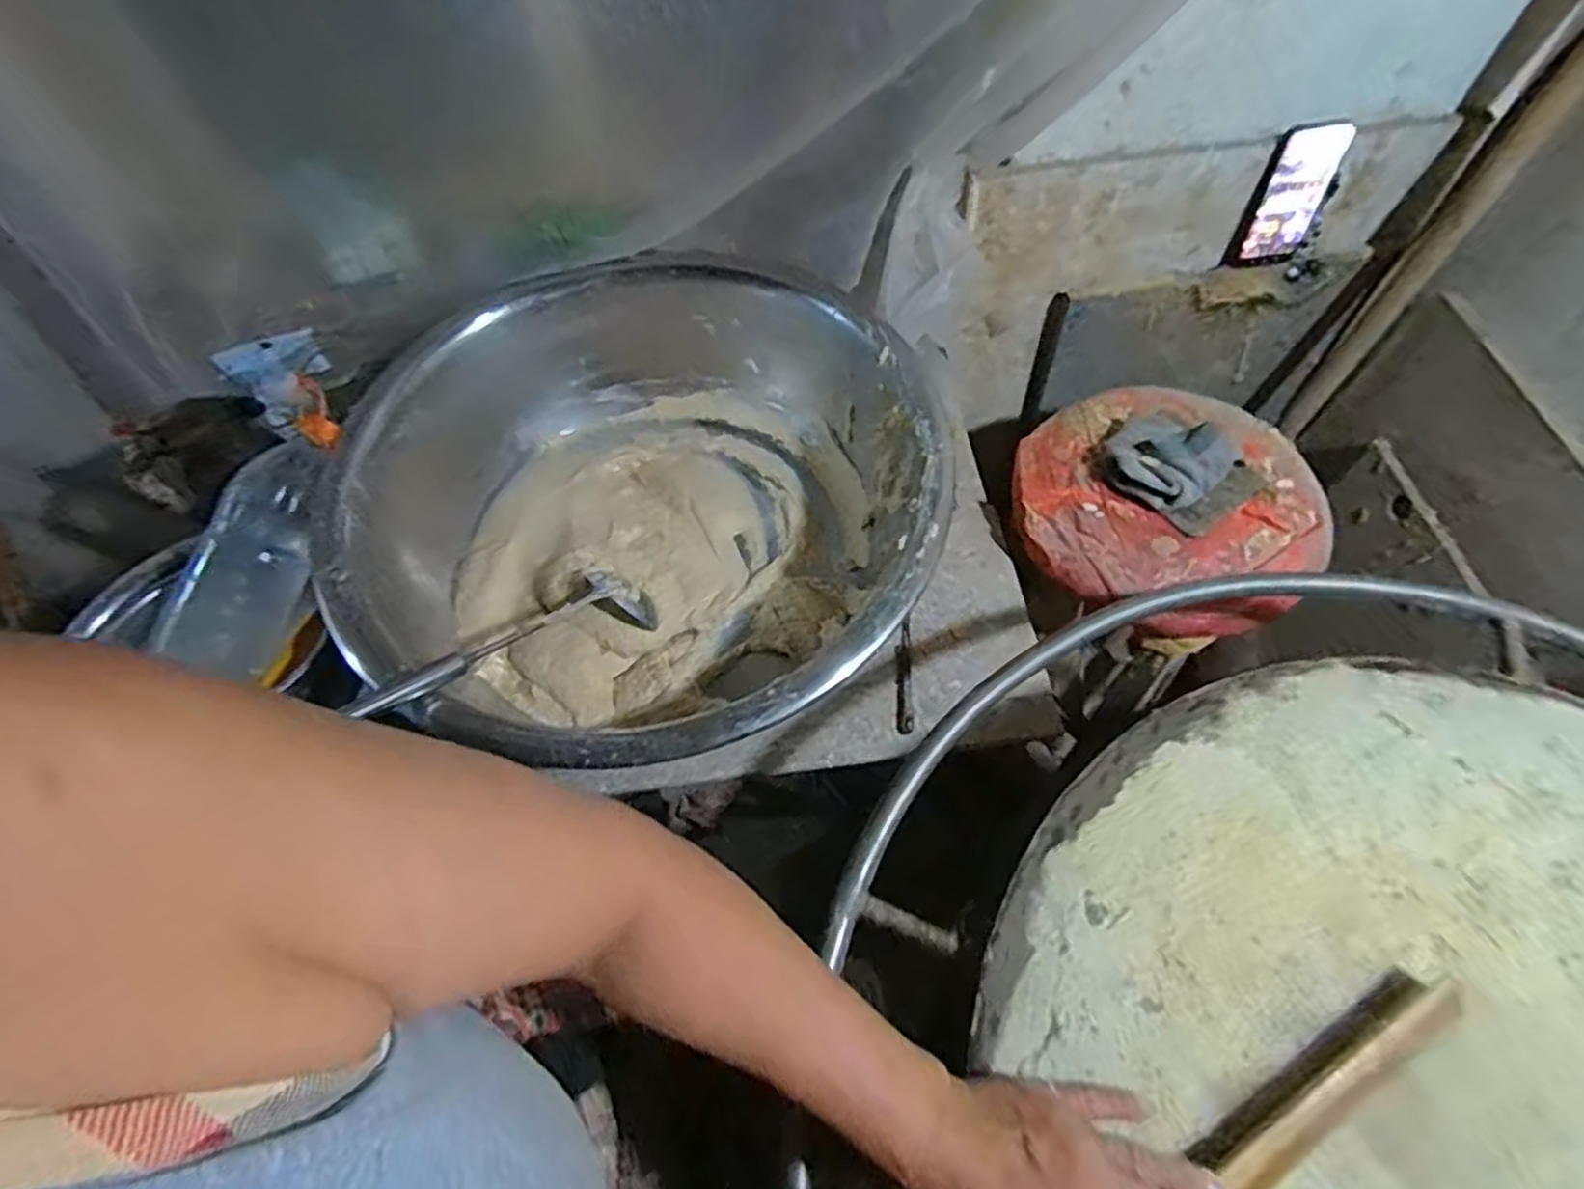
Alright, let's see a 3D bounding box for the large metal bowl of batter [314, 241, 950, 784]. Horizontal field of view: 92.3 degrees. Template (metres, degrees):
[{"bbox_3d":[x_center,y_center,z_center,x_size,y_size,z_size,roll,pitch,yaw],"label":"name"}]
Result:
[{"bbox_3d":[-0.149,-0.104,0.815,0.584,0.185,0.551,-1,59,1],"label":"large metal bowl of batter"}]

